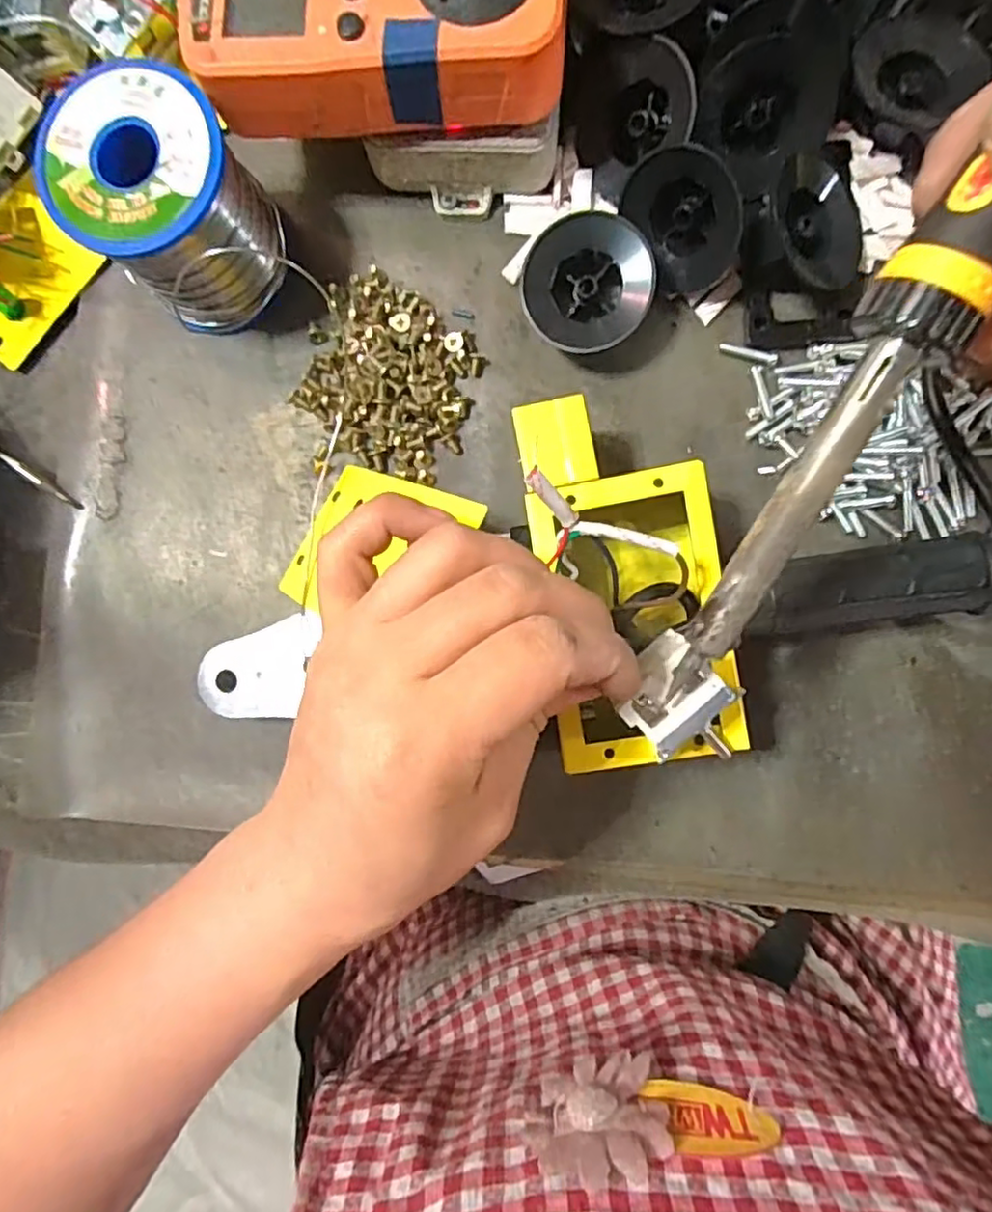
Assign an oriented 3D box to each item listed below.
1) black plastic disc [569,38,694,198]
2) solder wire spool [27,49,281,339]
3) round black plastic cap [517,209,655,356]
[{"bbox_3d":[0.051,-0.188,0.243,0.046,0.009,0.044,18,126,27],"label":"black plastic disc"},{"bbox_3d":[-0.121,-0.152,0.247,0.060,0.062,0.065,0,88,4],"label":"solder wire spool"},{"bbox_3d":[0.035,-0.124,0.253,0.048,0.018,0.048,1,101,3],"label":"round black plastic cap"}]

